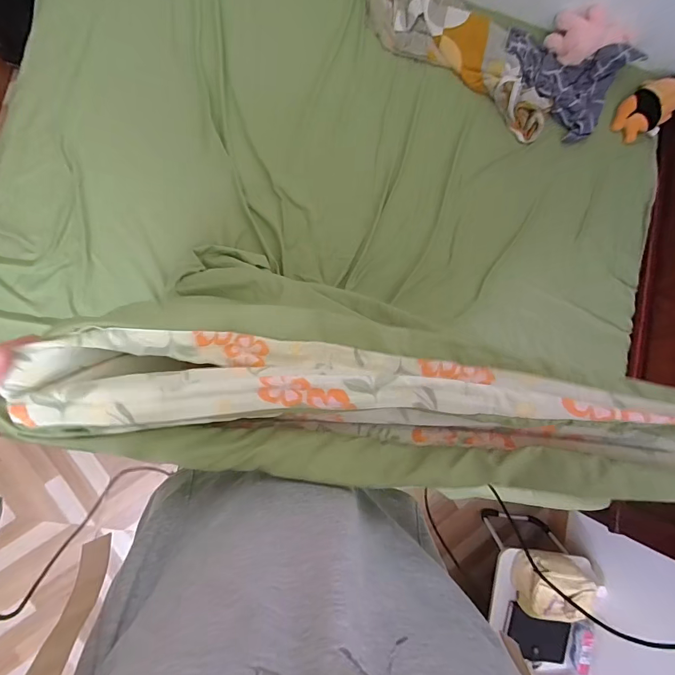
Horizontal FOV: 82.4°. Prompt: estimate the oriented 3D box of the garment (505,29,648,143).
[{"bbox_3d":[0.766,-0.904,1.275,0.409,0.091,0.335,40,80,-6],"label":"garment"}]

